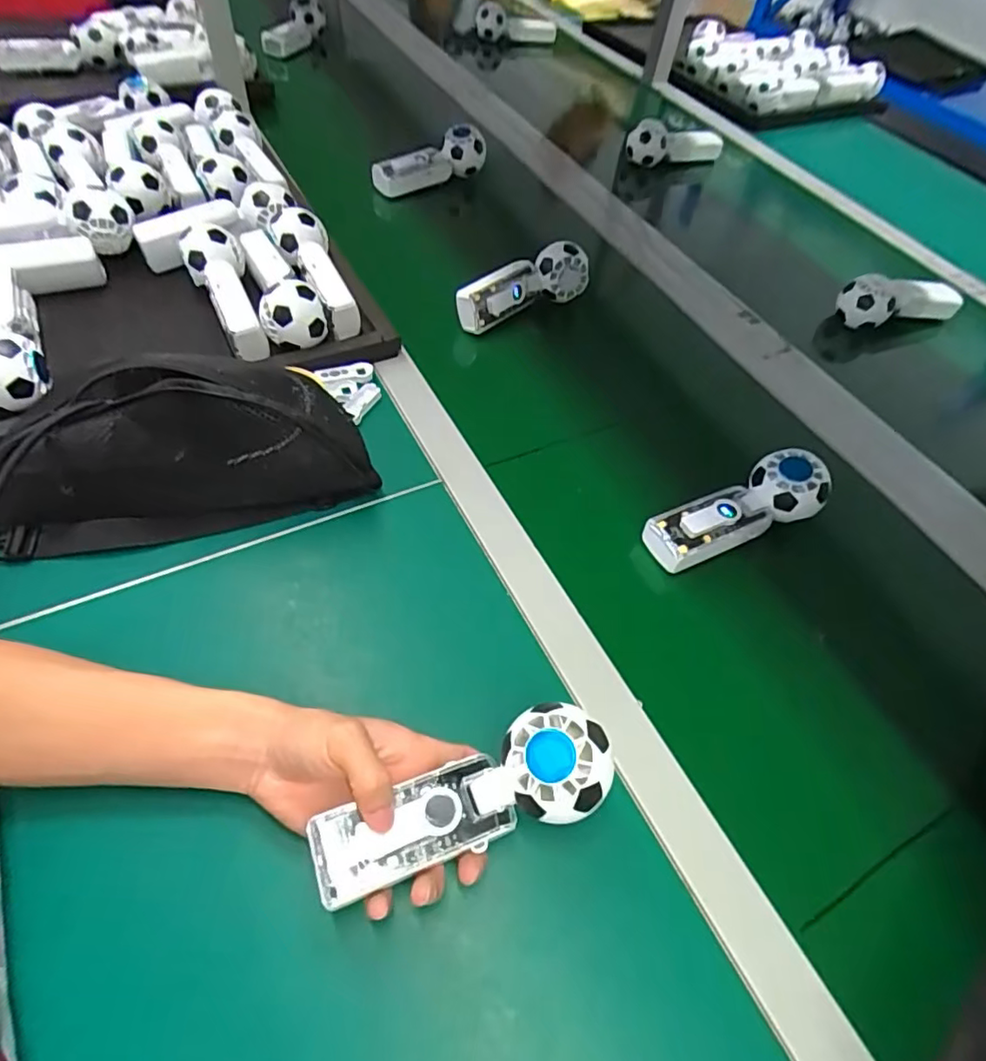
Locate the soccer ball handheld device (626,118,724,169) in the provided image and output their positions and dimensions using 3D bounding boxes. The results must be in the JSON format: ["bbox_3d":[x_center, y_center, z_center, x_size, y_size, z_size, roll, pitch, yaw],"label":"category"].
[{"bbox_3d":[0.299,-0.647,0.986,0.179,0.071,0.076,-30,61,-25],"label":"soccer ball handheld device"}]

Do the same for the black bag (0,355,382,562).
[{"bbox_3d":[-0.236,-0.062,0.449,0.275,0.118,0.084,-8,54,-12],"label":"black bag"}]

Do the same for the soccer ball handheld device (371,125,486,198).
[{"bbox_3d":[-0.087,-0.507,0.816,0.154,0.066,0.053,-29,61,-25],"label":"soccer ball handheld device"}]

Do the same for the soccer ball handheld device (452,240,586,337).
[{"bbox_3d":[0.026,-0.276,0.659,0.156,0.059,0.056,-25,60,-23],"label":"soccer ball handheld device"}]

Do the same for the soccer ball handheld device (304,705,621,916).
[{"bbox_3d":[-0.013,0.150,0.324,0.164,0.029,0.054,-23,55,-7],"label":"soccer ball handheld device"}]

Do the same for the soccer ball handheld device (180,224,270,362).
[{"bbox_3d":[-0.264,-0.235,0.577,0.057,0.050,0.169,-17,57,-18],"label":"soccer ball handheld device"}]

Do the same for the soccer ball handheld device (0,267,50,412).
[{"bbox_3d":[-0.442,-0.179,0.528,0.058,0.045,0.181,-24,59,-22],"label":"soccer ball handheld device"}]

